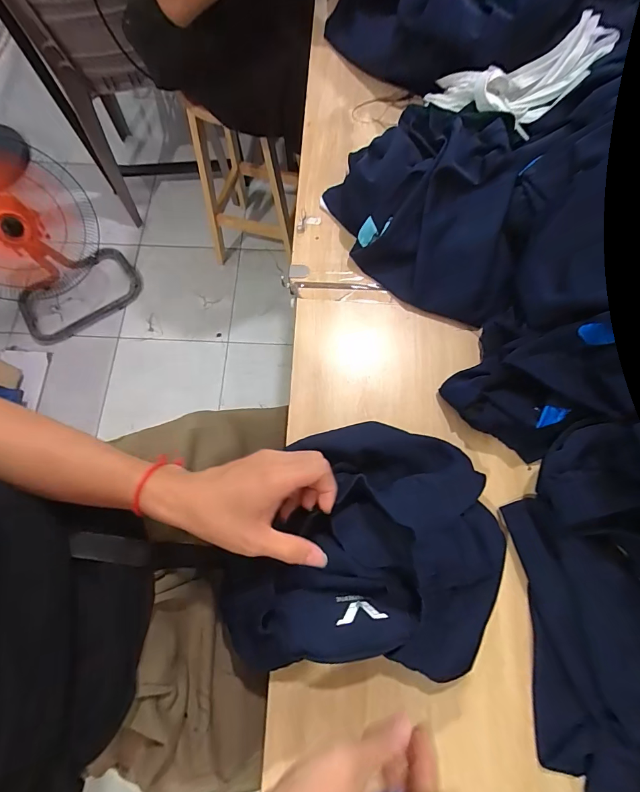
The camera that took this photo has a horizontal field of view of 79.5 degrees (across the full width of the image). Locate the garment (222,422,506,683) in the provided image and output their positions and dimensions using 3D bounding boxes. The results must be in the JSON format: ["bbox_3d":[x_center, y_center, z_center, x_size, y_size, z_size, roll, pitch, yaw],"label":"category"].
[{"bbox_3d":[0.056,0.156,0.402,0.265,0.057,0.253,-1,72,2],"label":"garment"}]

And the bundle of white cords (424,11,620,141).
[{"bbox_3d":[0.283,-0.449,0.559,0.239,0.059,0.114,-5,71,16],"label":"bundle of white cords"}]

